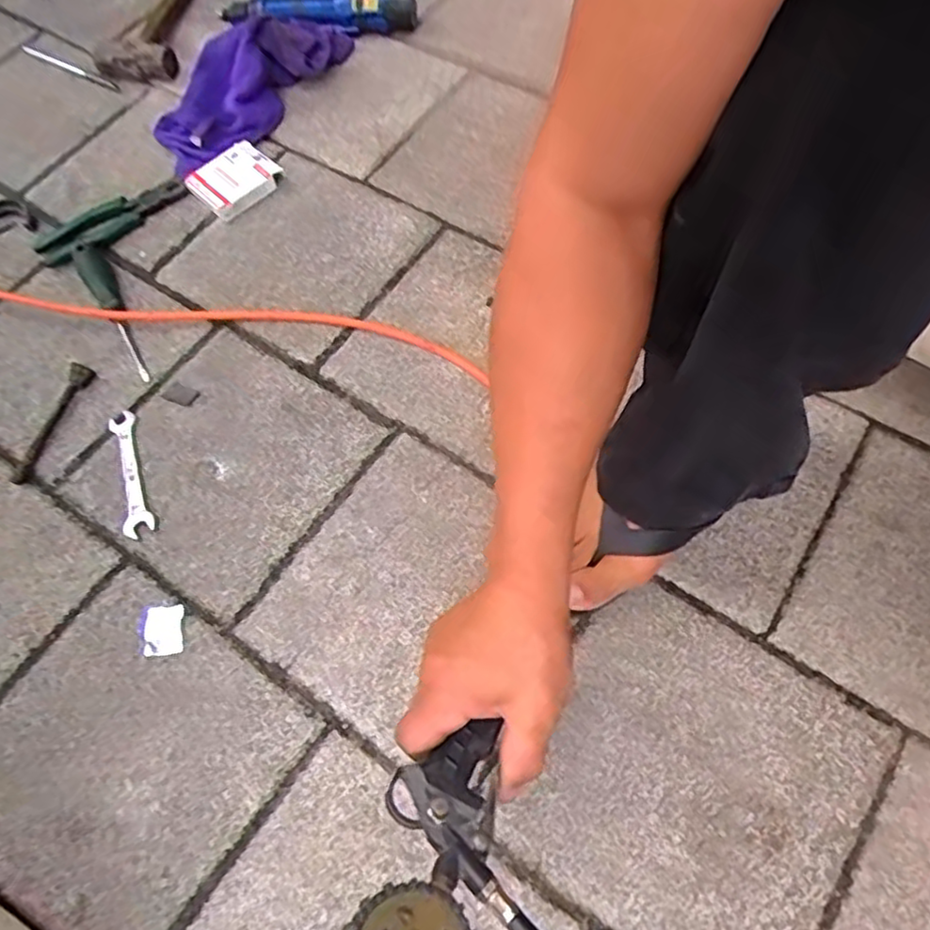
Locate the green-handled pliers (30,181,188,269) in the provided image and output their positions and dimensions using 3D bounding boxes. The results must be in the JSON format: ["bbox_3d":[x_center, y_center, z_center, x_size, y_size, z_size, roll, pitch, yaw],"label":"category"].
[{"bbox_3d":[-0.428,-0.298,0.840,0.188,0.022,0.061,-32,65,-12],"label":"green-handled pliers"}]

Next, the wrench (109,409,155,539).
[{"bbox_3d":[-0.333,0.007,0.685,0.028,0.006,0.141,-17,68,-10],"label":"wrench"}]

